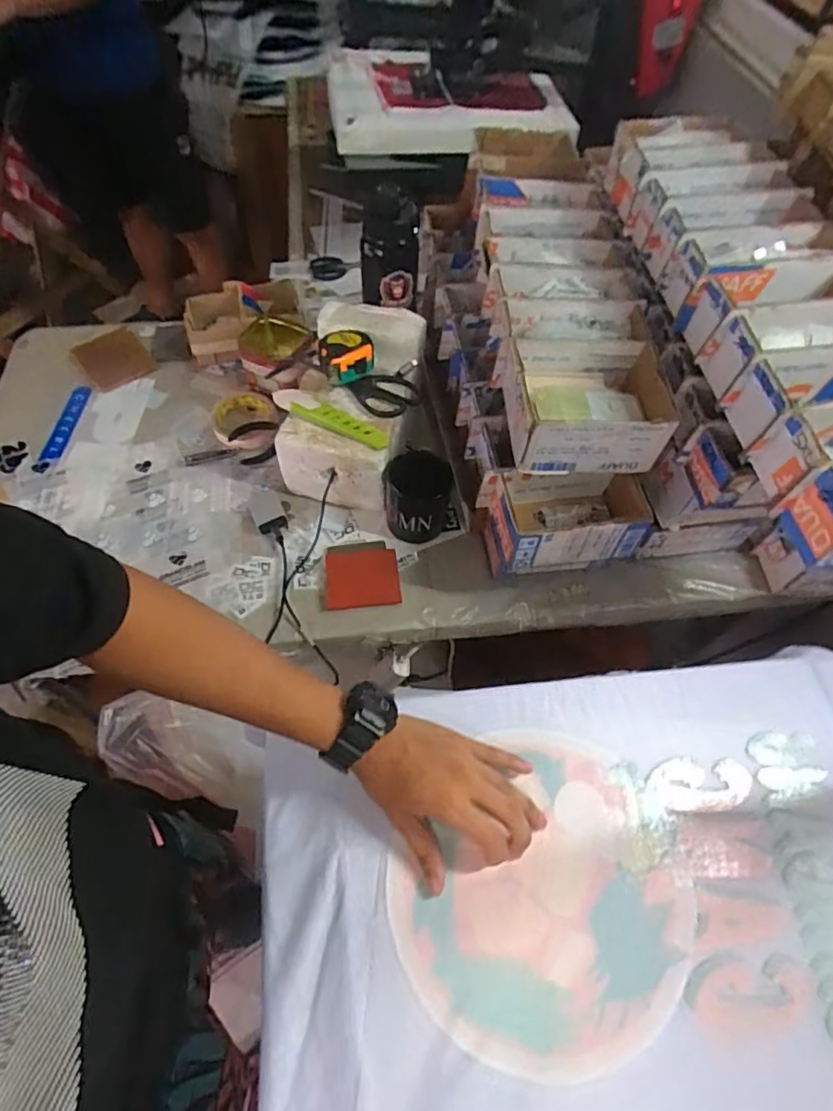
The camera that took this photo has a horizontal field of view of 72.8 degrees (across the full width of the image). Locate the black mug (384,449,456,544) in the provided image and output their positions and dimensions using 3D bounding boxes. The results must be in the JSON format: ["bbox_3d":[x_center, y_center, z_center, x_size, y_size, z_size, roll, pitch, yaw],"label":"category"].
[{"bbox_3d":[0.001,-0.073,0.724,0.077,0.095,0.078,-16,62,-14],"label":"black mug"}]

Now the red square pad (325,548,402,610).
[{"bbox_3d":[-0.068,0.029,0.708,0.090,0.012,0.081,-4,59,-7],"label":"red square pad"}]

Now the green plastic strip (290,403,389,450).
[{"bbox_3d":[-0.094,-0.165,0.701,0.130,0.017,0.026,25,61,11],"label":"green plastic strip"}]

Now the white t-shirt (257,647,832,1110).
[{"bbox_3d":[0.186,0.287,0.436,0.596,0.034,0.400,-4,59,-7],"label":"white t-shirt"}]

